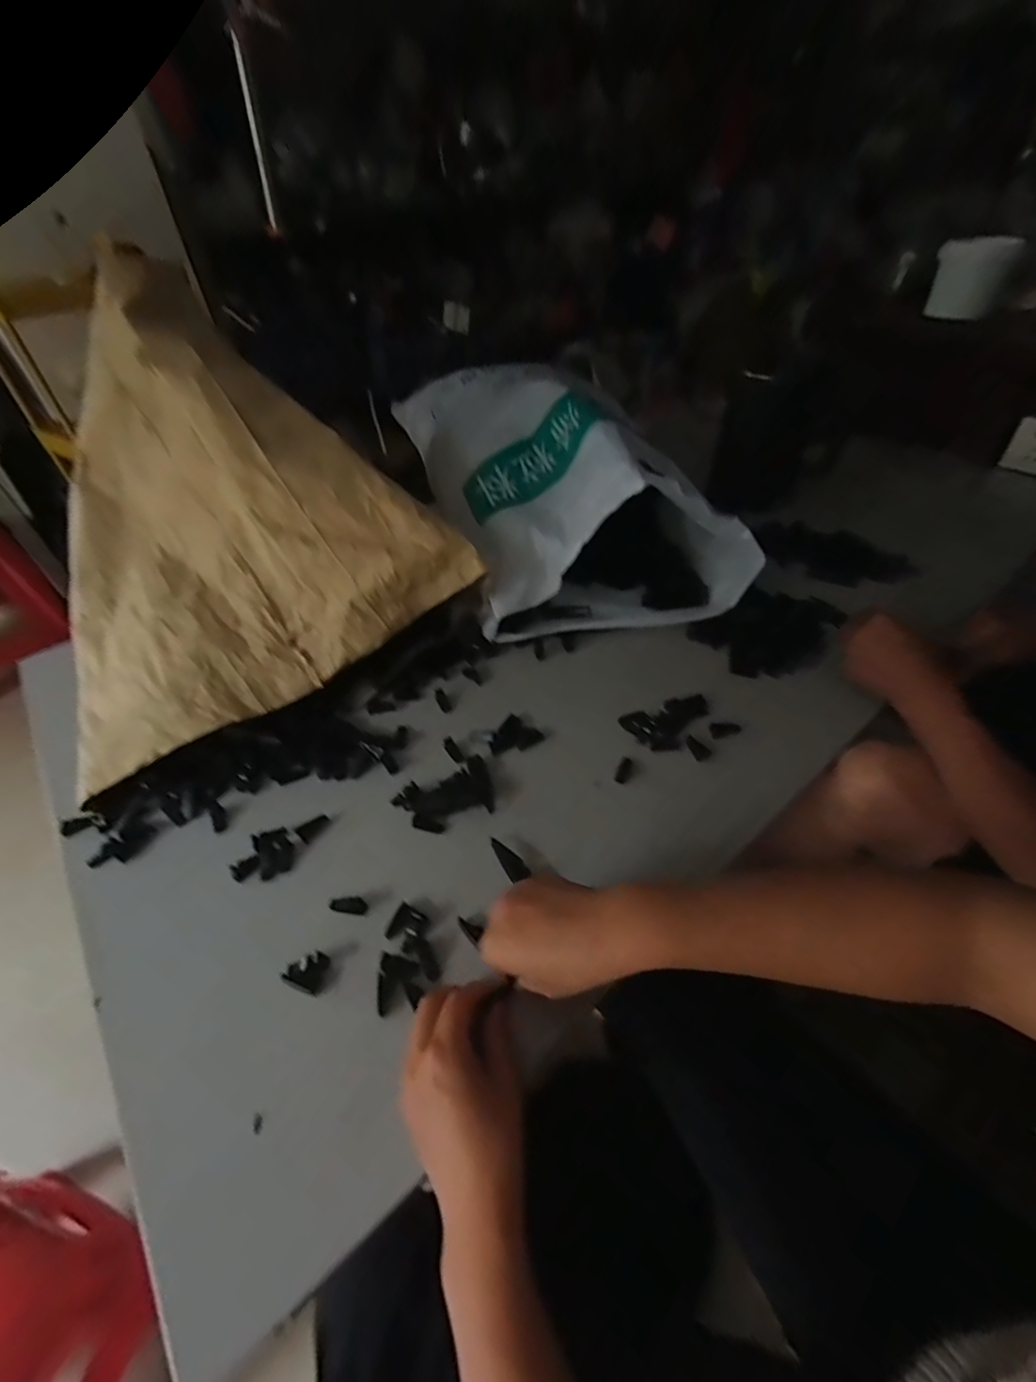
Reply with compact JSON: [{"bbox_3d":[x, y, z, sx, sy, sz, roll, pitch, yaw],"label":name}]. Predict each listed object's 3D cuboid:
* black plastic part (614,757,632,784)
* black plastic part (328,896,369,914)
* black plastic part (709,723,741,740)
[{"bbox_3d":[0.107,0.080,0.541,0.012,0.008,0.031,18,49,21],"label":"black plastic part"},{"bbox_3d":[-0.143,0.179,0.450,0.034,0.005,0.013,0,45,5],"label":"black plastic part"},{"bbox_3d":[0.221,0.041,0.571,0.032,0.006,0.017,-8,45,-3],"label":"black plastic part"}]

